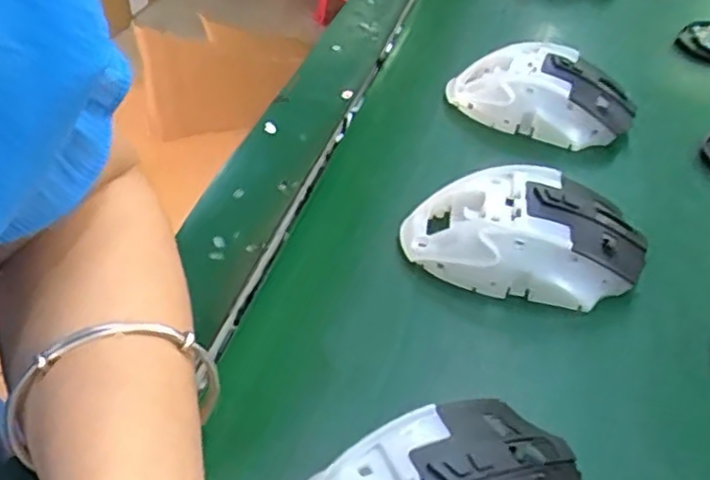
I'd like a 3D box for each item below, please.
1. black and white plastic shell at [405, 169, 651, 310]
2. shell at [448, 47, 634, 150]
[{"bbox_3d":[0.082,-0.005,0.332,0.115,0.036,0.063,13,44,9],"label":"black and white plastic shell"},{"bbox_3d":[0.118,-0.094,0.431,0.114,0.039,0.061,25,47,20],"label":"shell"}]

